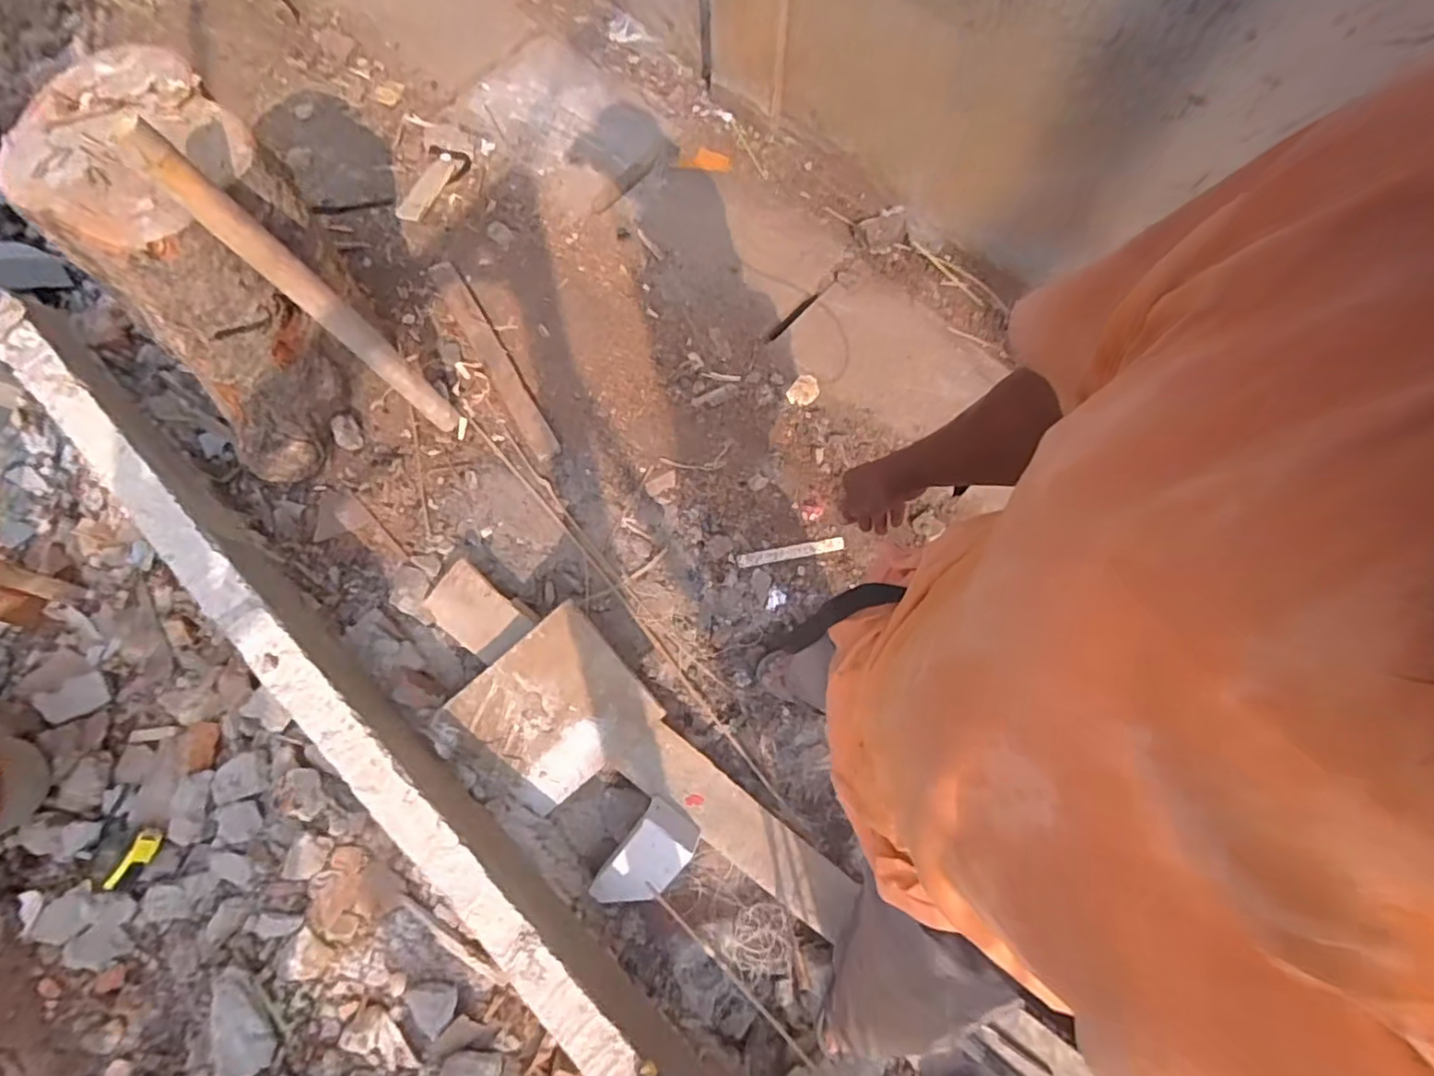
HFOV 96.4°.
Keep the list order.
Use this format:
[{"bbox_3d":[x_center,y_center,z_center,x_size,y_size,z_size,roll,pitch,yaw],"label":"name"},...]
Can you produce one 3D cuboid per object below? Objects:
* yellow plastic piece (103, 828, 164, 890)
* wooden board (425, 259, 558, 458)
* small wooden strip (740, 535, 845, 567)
[{"bbox_3d":[-0.935,0.518,1.031,0.024,0.044,0.101,17,74,44],"label":"yellow plastic piece"},{"bbox_3d":[-0.528,-0.427,1.510,0.063,0.026,0.579,-30,76,-8],"label":"wooden board"},{"bbox_3d":[0.164,0.031,1.418,0.236,0.013,0.029,-10,74,-2],"label":"small wooden strip"}]

